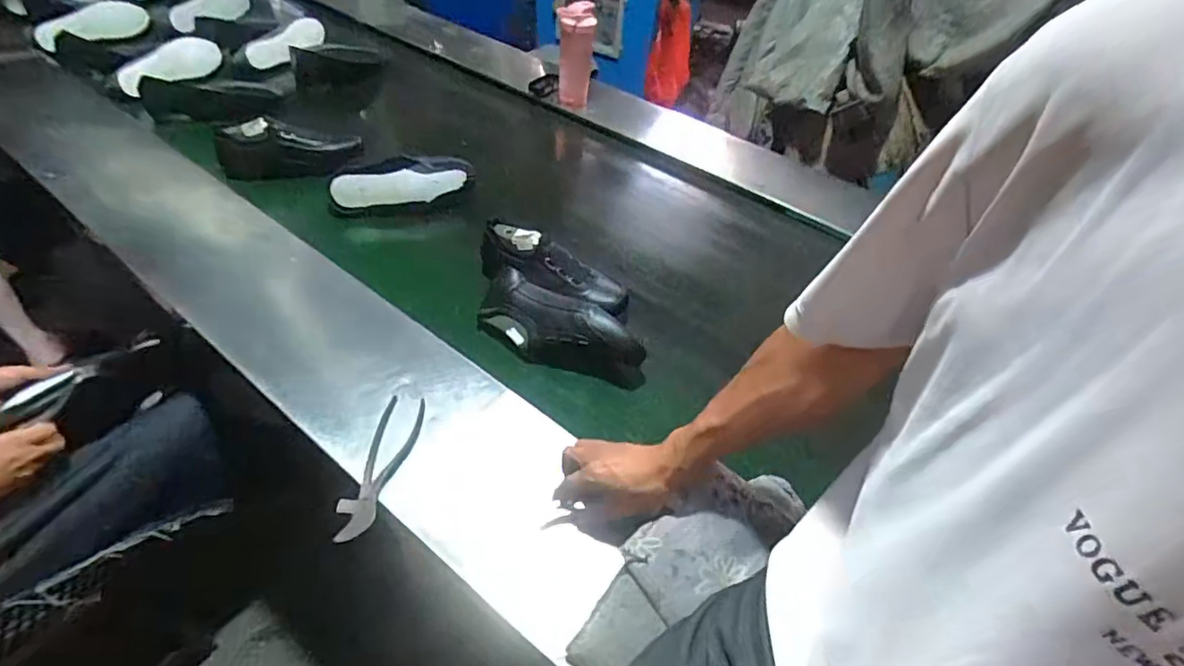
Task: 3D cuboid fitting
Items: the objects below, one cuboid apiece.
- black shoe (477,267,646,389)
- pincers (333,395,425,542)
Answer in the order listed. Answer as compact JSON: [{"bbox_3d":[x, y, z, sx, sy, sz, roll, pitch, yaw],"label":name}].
[{"bbox_3d":[-0.044,-0.003,0.863,0.262,0.096,0.093,18,46,11],"label":"black shoe"},{"bbox_3d":[-0.255,0.157,0.673,0.056,0.017,0.195,10,45,2],"label":"pincers"}]

